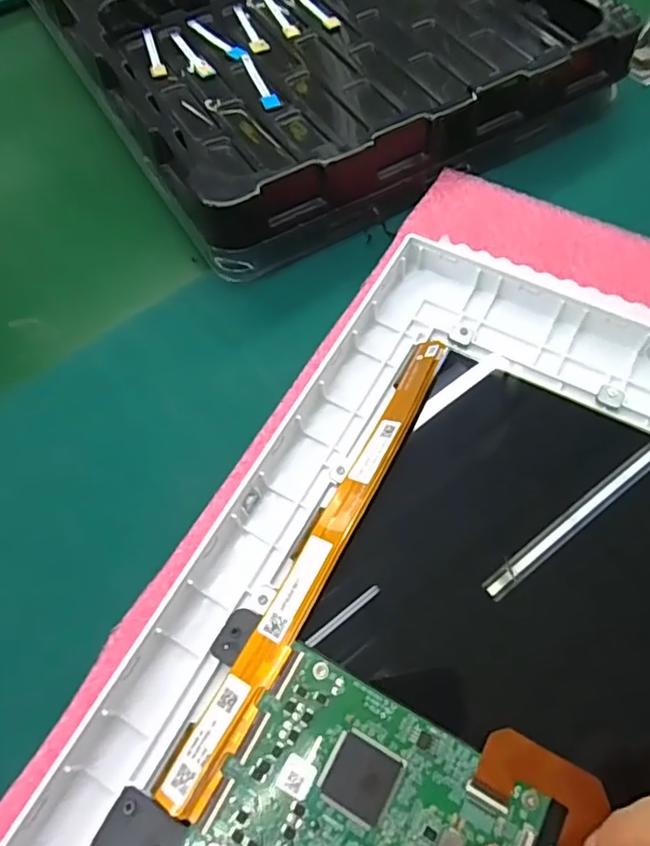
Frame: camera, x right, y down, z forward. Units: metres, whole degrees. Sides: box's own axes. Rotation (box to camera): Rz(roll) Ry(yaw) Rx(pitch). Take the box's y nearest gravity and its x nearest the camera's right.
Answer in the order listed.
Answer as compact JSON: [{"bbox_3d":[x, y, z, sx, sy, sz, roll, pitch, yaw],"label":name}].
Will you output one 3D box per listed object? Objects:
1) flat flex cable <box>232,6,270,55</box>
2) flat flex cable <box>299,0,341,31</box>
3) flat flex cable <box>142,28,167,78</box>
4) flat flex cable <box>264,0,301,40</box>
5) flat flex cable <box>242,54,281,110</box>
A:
[{"bbox_3d":[-0.053,-0.285,0.416,0.014,0.004,0.057,-17,63,-6],"label":"flat flex cable"},{"bbox_3d":[-0.006,-0.305,0.422,0.013,0.004,0.057,-26,64,-11],"label":"flat flex cable"},{"bbox_3d":[-0.121,-0.262,0.403,0.010,0.004,0.057,-15,62,-6],"label":"flat flex cable"},{"bbox_3d":[-0.032,-0.299,0.419,0.011,0.004,0.060,-19,63,-8],"label":"flat flex cable"},{"bbox_3d":[-0.043,-0.232,0.387,0.012,0.004,0.062,-17,63,-6],"label":"flat flex cable"}]

